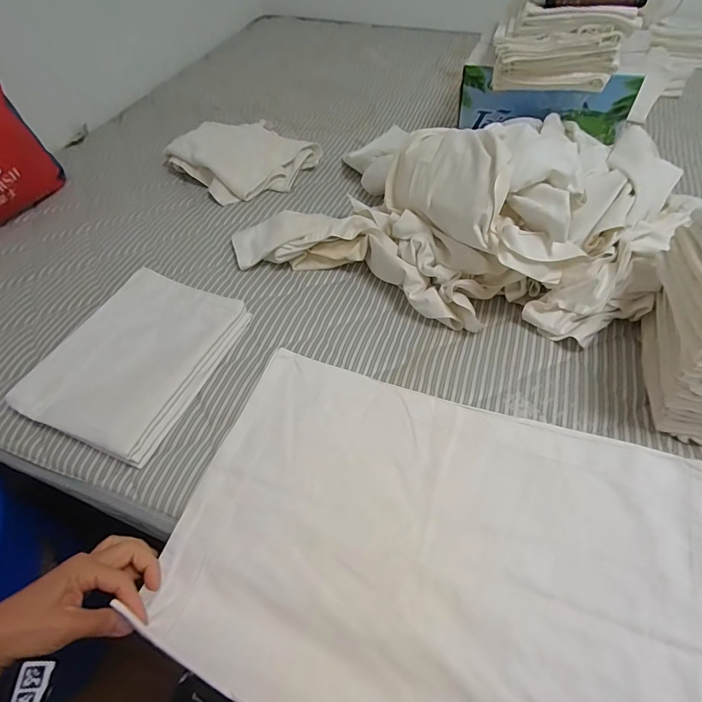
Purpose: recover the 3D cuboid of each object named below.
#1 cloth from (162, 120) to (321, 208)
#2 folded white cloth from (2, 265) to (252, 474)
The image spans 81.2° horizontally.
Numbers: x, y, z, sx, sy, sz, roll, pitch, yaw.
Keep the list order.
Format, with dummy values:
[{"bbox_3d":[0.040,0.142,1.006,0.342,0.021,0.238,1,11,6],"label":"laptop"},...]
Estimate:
[{"bbox_3d":[-0.237,-0.441,0.914,0.263,0.063,0.279,32,61,23],"label":"cloth"},{"bbox_3d":[-0.311,0.005,0.602,0.224,0.042,0.274,18,56,14],"label":"folded white cloth"}]

